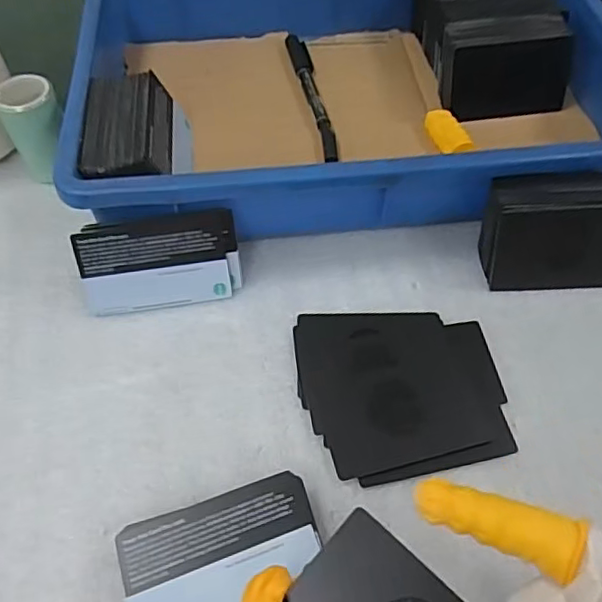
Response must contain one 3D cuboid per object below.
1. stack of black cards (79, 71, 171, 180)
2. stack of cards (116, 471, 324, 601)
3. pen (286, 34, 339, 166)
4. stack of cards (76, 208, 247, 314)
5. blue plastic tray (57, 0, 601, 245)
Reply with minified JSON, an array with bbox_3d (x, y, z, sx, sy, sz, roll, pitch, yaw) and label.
[{"bbox_3d":[-0.105,-0.097,0.376,0.046,0.054,0.093,-6,56,-3],"label":"stack of black cards"},{"bbox_3d":[-0.035,0.119,0.272,0.087,0.023,0.054,-17,58,-10],"label":"stack of cards"},{"bbox_3d":[0.010,-0.152,0.444,0.016,0.014,0.140,-11,57,-6],"label":"pen"},{"bbox_3d":[-0.084,-0.023,0.352,0.091,0.055,0.009,-9,27,-5],"label":"stack of cards"},{"bbox_3d":[0.037,-0.157,0.421,0.357,0.070,0.248,-5,56,-3],"label":"blue plastic tray"}]

